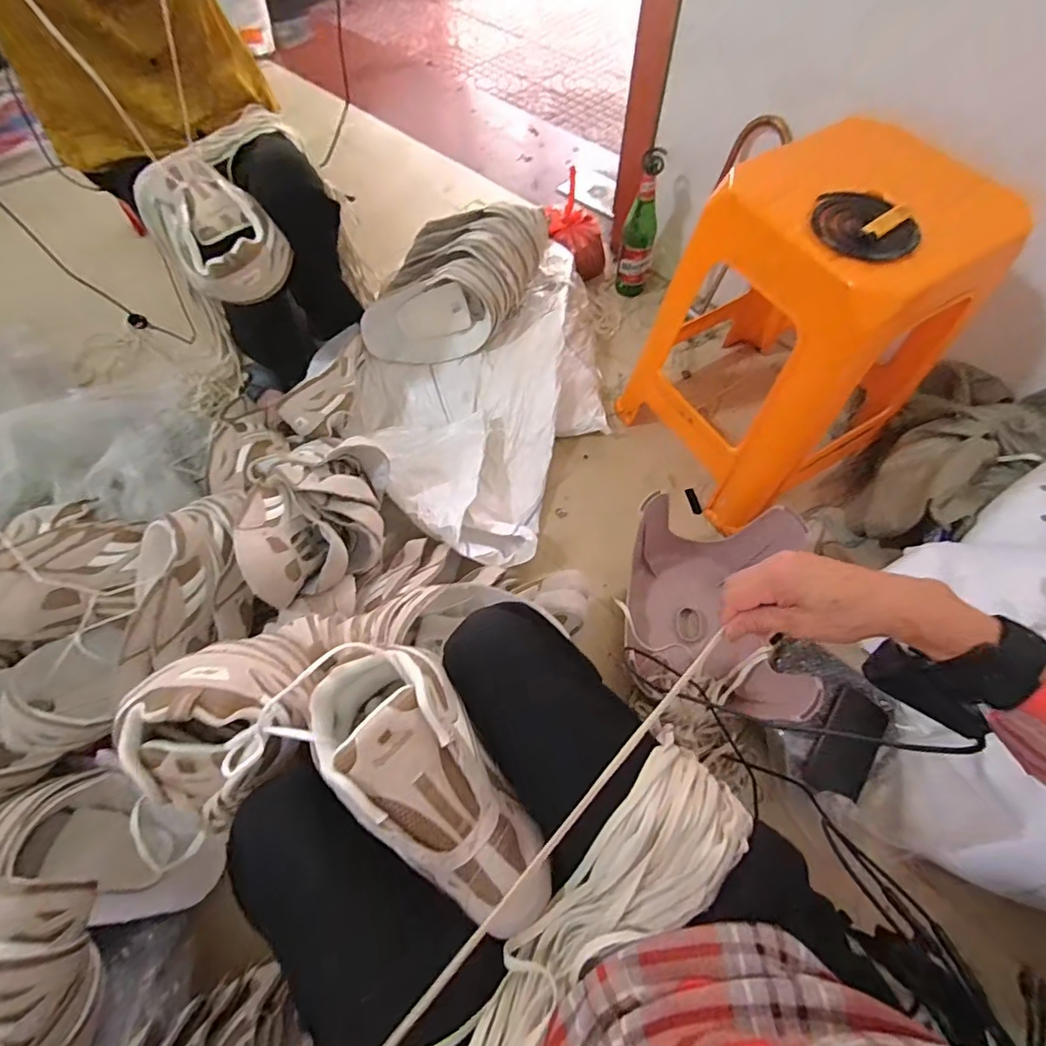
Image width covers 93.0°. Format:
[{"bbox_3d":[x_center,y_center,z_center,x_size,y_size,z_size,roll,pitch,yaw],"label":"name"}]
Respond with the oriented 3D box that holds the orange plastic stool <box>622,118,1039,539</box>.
[{"bbox_3d":[0.440,-0.290,0.809,0.355,0.487,0.336,-28,67,-12],"label":"orange plastic stool"}]

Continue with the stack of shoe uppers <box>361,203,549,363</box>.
[{"bbox_3d":[-0.138,-0.489,1.011,0.346,0.189,0.256,4,65,3],"label":"stack of shoe uppers"}]

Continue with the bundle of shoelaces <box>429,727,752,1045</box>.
[{"bbox_3d":[0.032,0.325,0.361,0.103,0.050,0.359,39,71,18],"label":"bundle of shoelaces"}]

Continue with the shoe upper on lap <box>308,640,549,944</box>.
[{"bbox_3d":[-0.079,0.211,0.414,0.110,0.096,0.231,-38,86,-16],"label":"shoe upper on lap"}]

